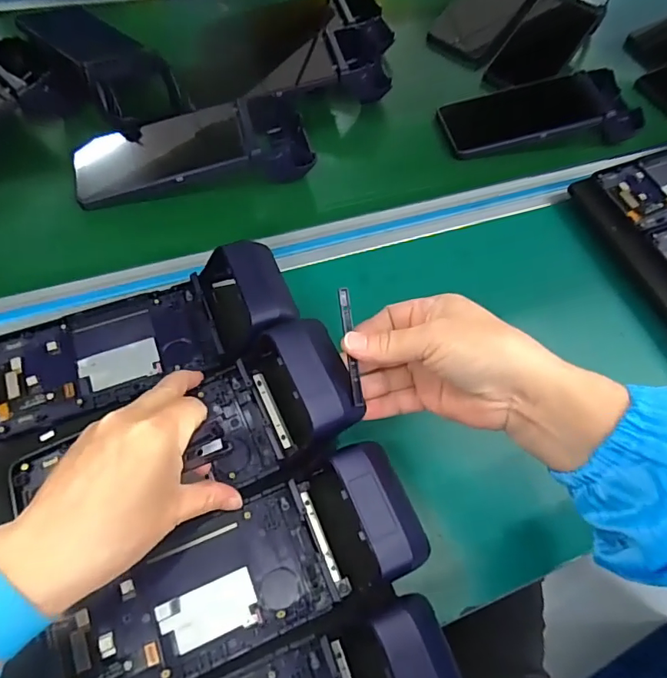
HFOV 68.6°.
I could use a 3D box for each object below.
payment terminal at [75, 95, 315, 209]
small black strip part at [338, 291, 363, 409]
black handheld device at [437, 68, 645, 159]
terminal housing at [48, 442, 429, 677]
[{"bbox_3d":[-0.133,-0.182,0.479,0.216,0.057,0.088,-9,65,-11],"label":"payment terminal"},{"bbox_3d":[0.010,0.004,0.303,0.007,0.008,0.074,-6,83,-7],"label":"small black strip part"},{"bbox_3d":[0.222,-0.245,0.545,0.224,0.048,0.097,-7,65,-9],"label":"black handheld device"},{"bbox_3d":[-0.056,0.136,0.286,0.216,0.049,0.081,-19,65,-15],"label":"terminal housing"}]

